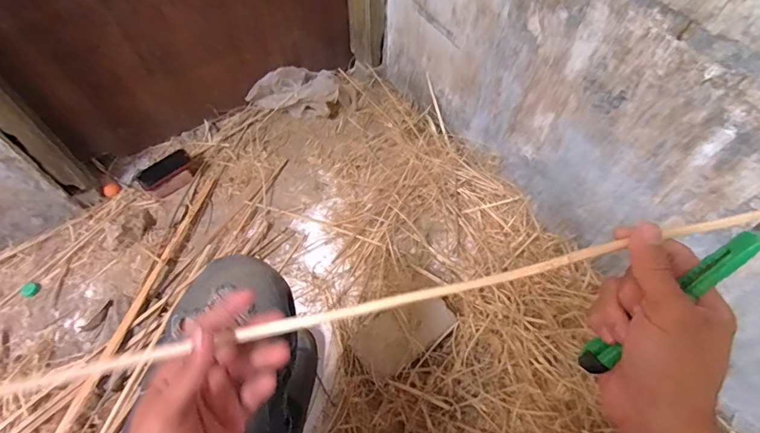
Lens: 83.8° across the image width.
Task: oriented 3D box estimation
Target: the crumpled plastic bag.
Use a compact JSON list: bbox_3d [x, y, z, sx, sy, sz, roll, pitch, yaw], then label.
[{"bbox_3d":[-0.244,-0.372,1.237,0.267,0.092,0.132,6,58,3],"label":"crumpled plastic bag"}]

